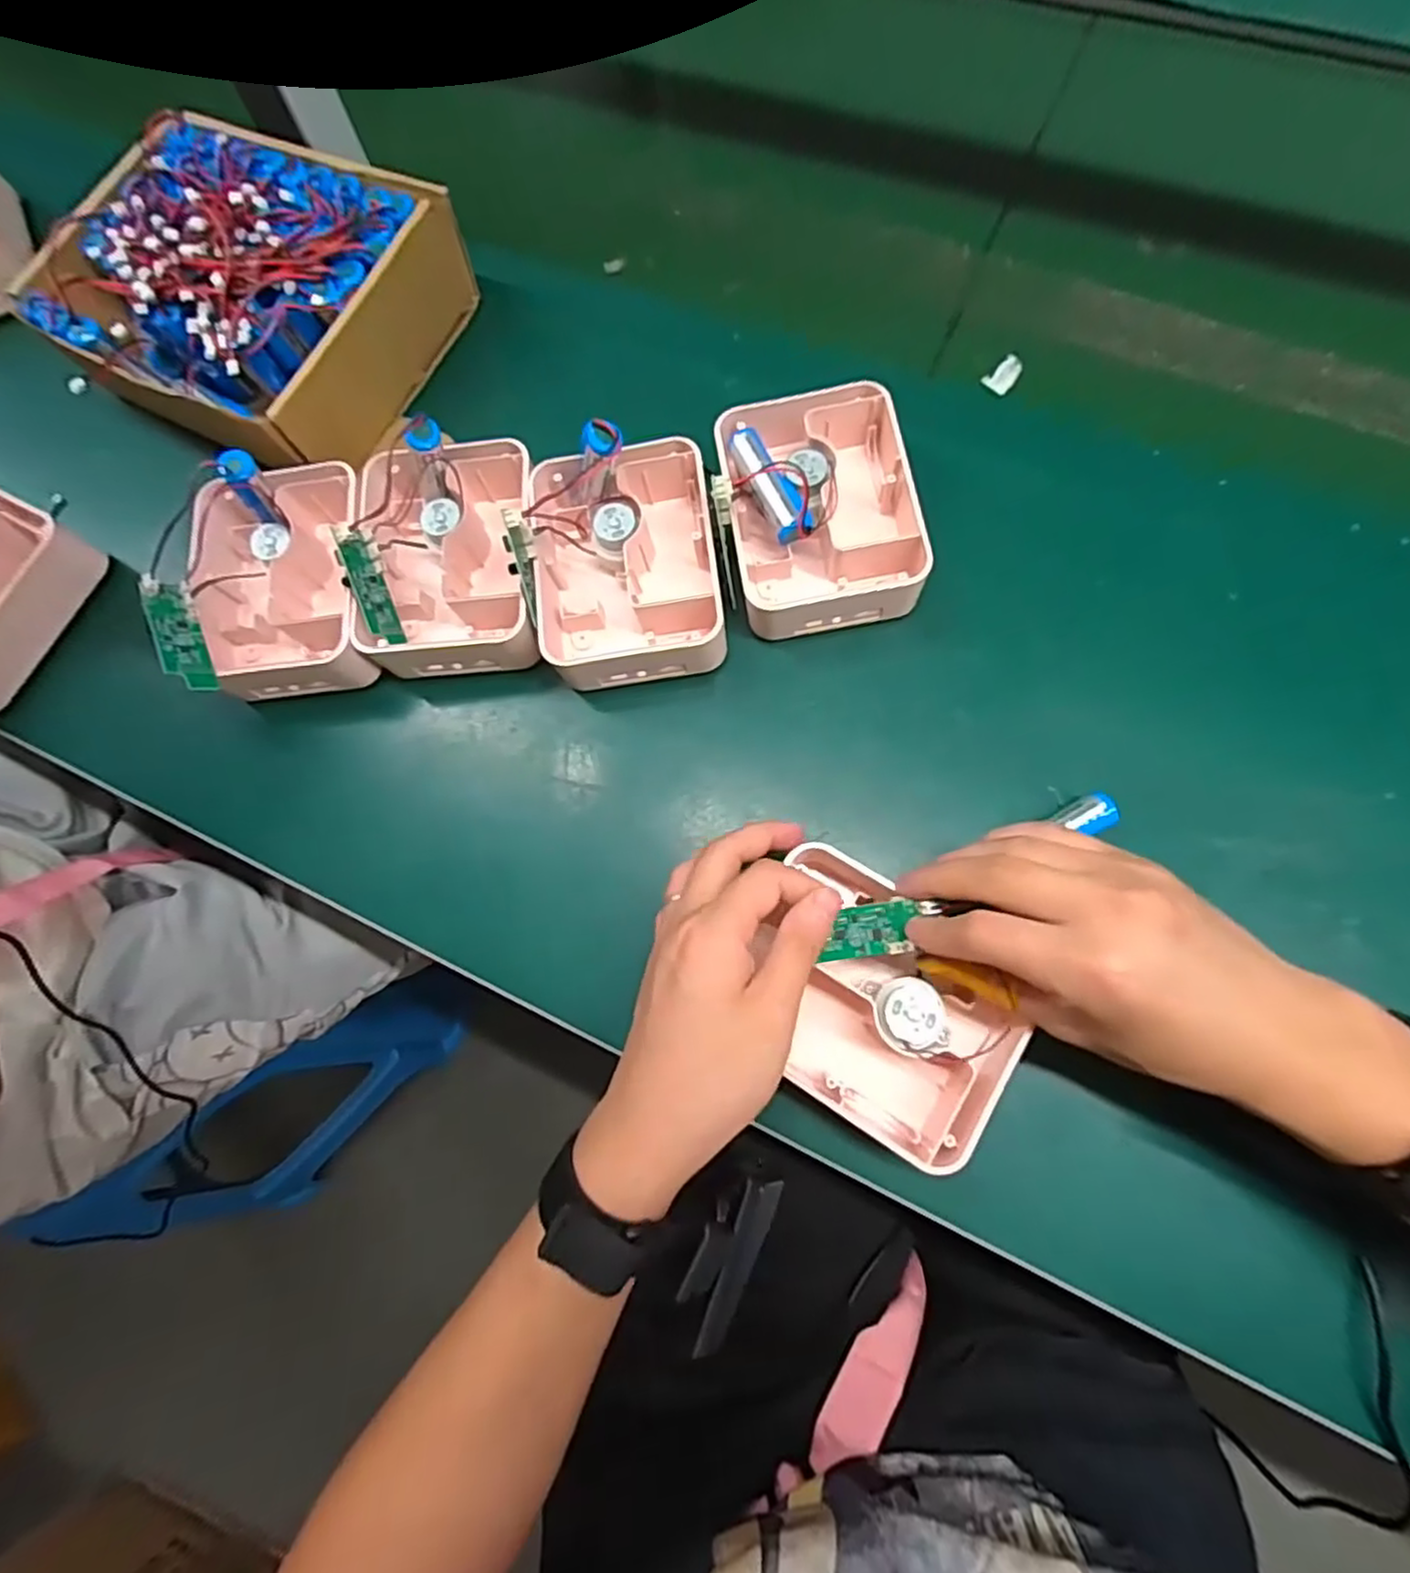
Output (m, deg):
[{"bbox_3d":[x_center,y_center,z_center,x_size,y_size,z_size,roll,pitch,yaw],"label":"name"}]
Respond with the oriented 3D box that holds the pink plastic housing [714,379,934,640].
[{"bbox_3d":[0.064,-0.156,0.398,0.101,0.036,0.132,-11,73,4],"label":"pink plastic housing"}]

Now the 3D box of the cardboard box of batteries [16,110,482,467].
[{"bbox_3d":[-0.284,-0.311,0.448,0.206,0.080,0.178,25,76,9],"label":"cardboard box of batteries"}]

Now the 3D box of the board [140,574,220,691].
[{"bbox_3d":[-0.286,-0.083,0.386,0.024,0.008,0.067,-10,70,-48],"label":"board"}]

